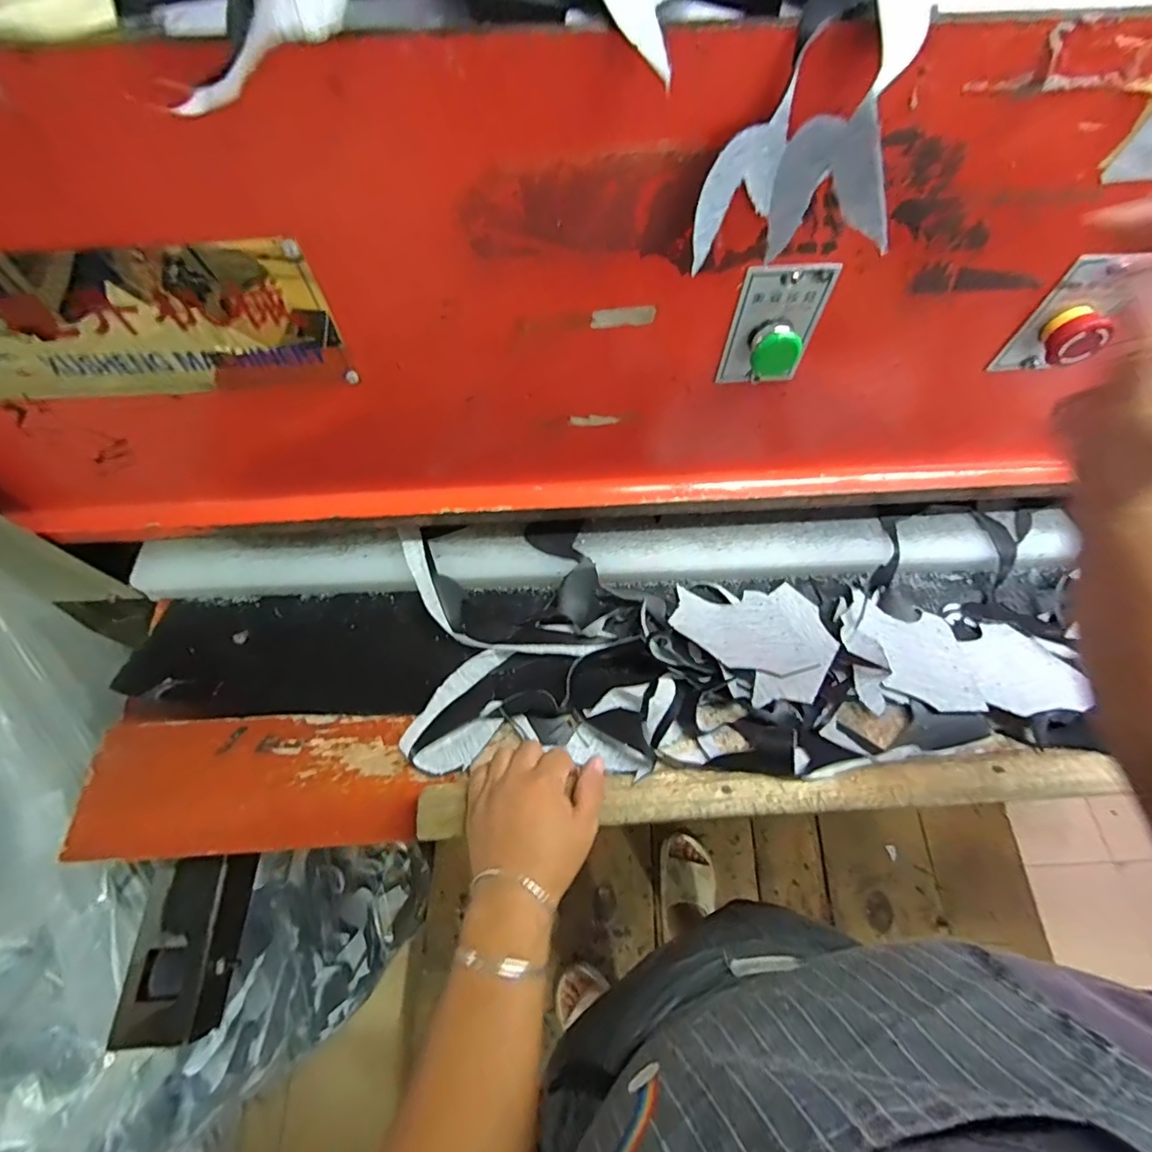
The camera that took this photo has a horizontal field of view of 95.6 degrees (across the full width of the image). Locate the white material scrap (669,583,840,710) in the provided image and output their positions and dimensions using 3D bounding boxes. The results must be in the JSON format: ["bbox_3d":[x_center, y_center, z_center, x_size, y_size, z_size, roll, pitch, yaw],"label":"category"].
[{"bbox_3d":[0.176,0.064,0.516,0.147,0.015,0.133,-1,43,2],"label":"white material scrap"}]

